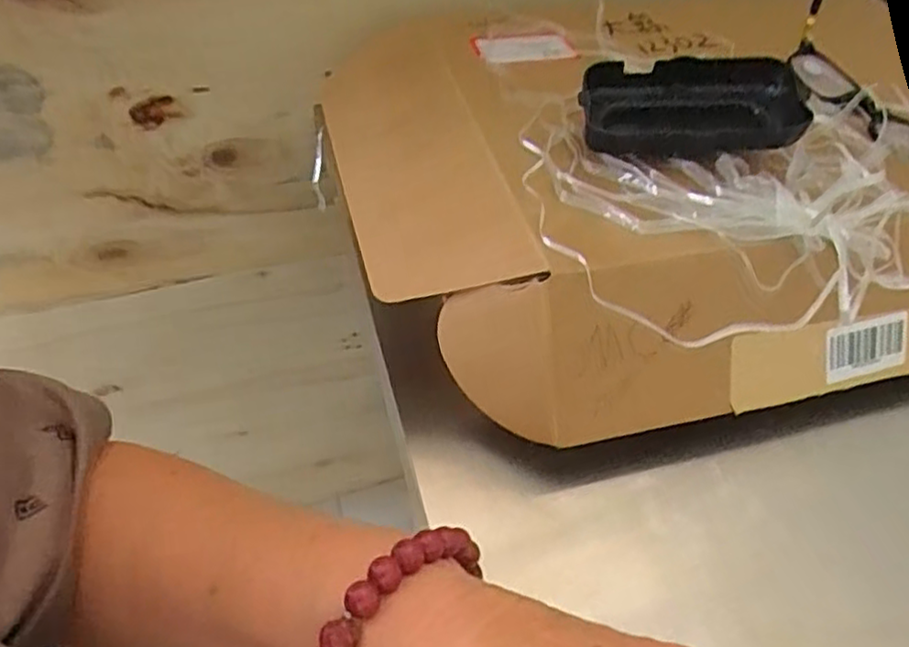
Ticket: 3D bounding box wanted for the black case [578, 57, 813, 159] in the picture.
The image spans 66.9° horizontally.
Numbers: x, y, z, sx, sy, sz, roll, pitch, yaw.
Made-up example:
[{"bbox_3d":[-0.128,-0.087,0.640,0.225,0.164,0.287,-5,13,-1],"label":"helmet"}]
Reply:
[{"bbox_3d":[0.121,-0.110,0.356,0.106,0.035,0.046,-1,49,-6],"label":"black case"}]

